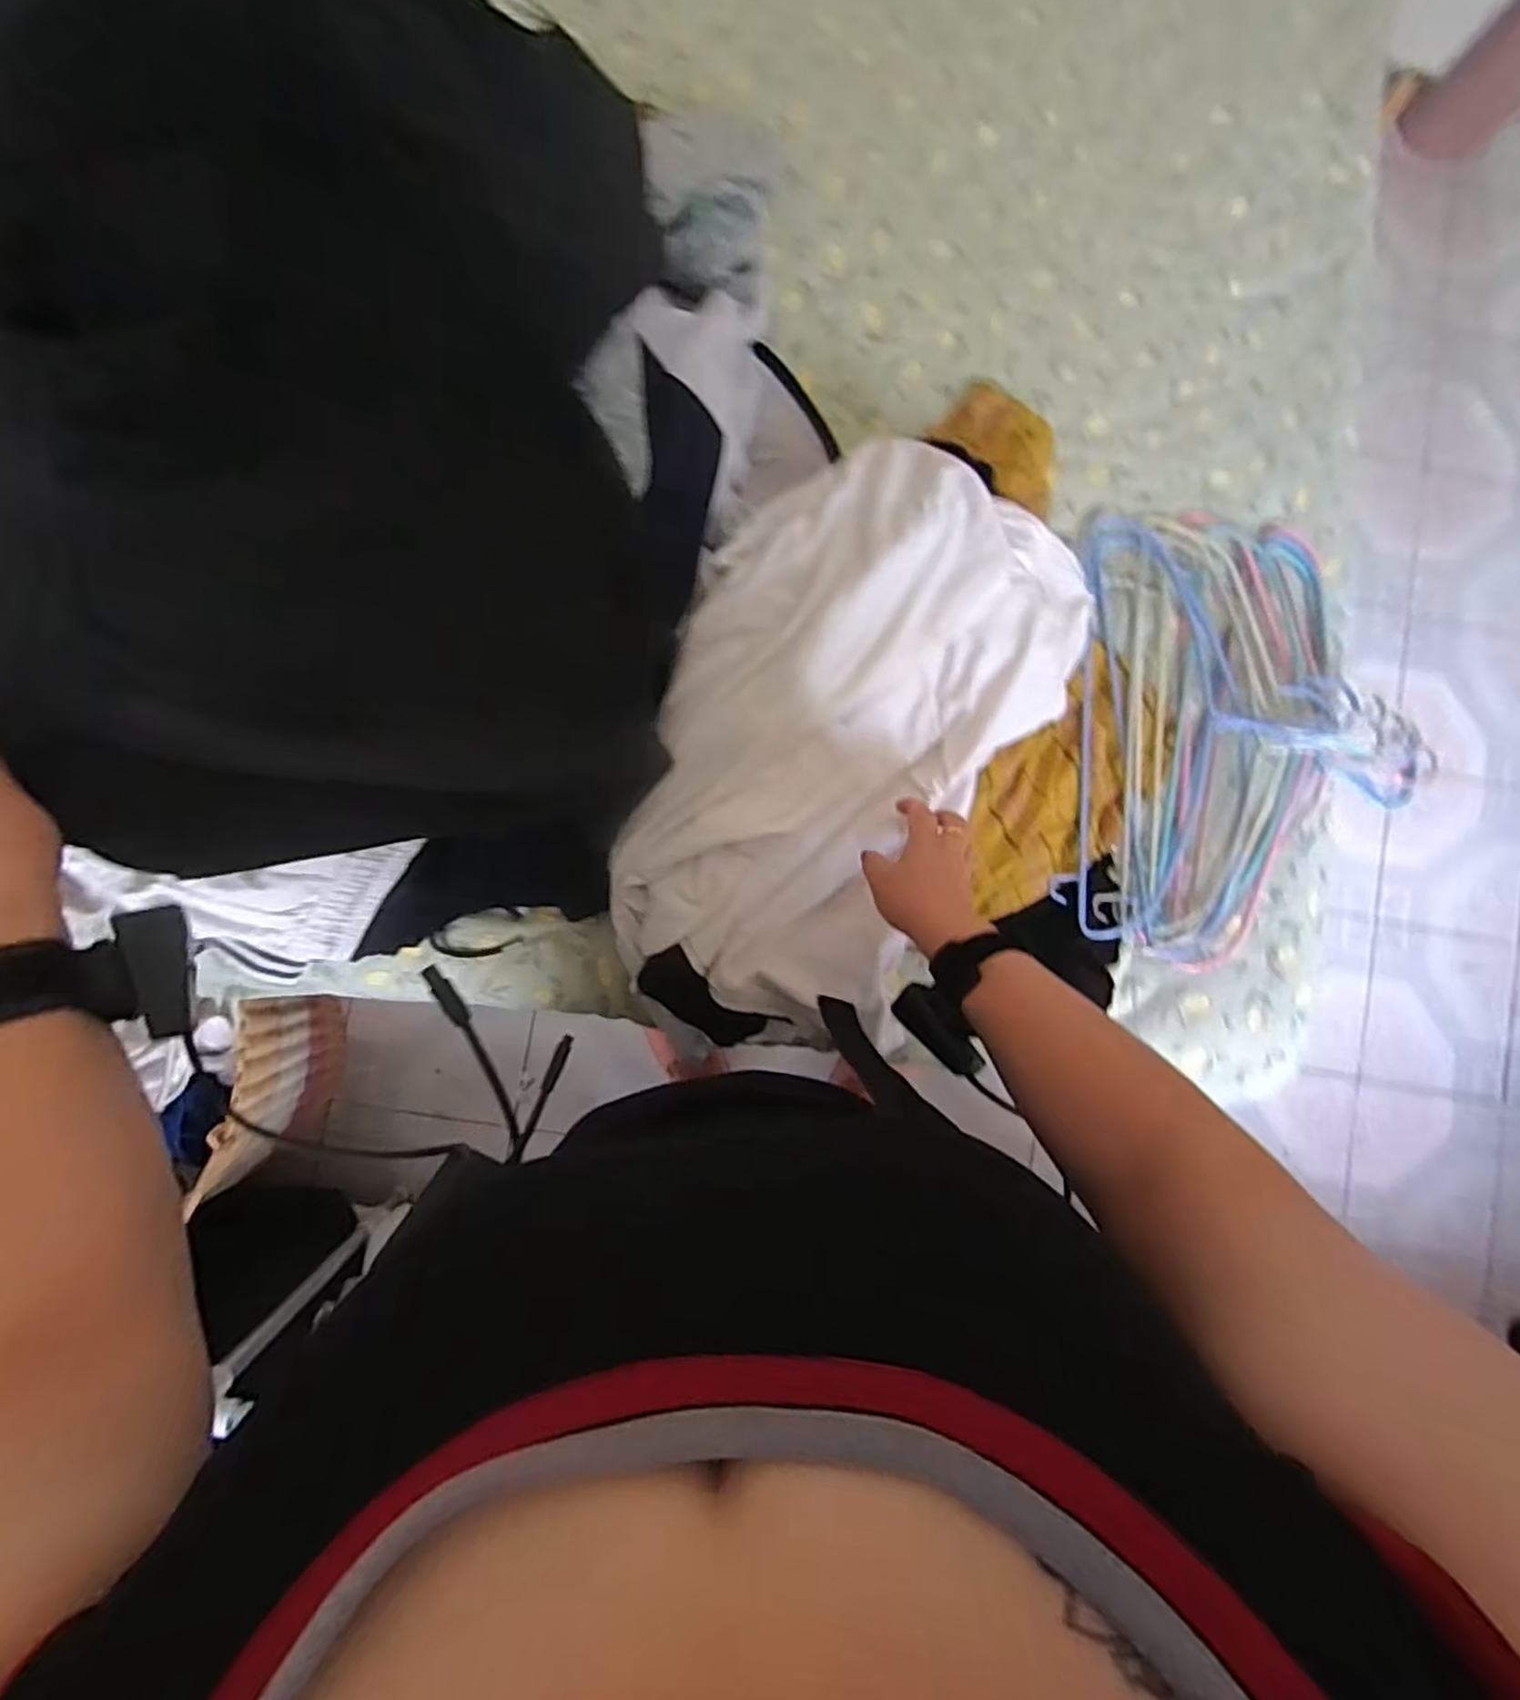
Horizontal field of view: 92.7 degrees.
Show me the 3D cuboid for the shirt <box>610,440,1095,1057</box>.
[{"bbox_3d":[0.077,-0.104,0.636,0.320,0.088,0.503,30,85,-3],"label":"shirt"}]

